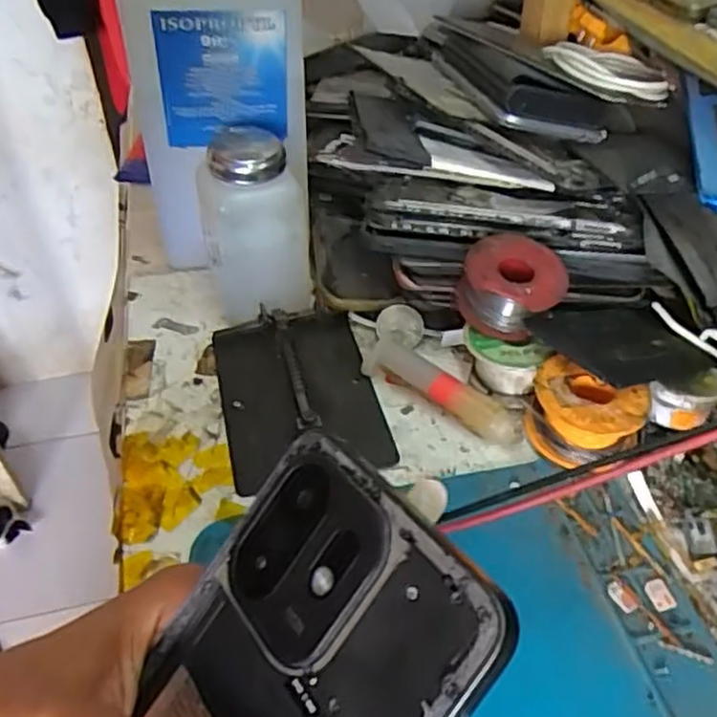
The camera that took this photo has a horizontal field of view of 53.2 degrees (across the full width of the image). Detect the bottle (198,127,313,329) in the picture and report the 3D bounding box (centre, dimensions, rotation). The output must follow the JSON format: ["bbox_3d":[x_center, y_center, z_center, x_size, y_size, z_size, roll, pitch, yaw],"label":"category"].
[{"bbox_3d":[-0.059,-0.070,0.409,0.055,0.101,0.049,-8,43,-9],"label":"bottle"}]

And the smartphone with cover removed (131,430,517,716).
[{"bbox_3d":[-0.035,0.098,0.161,0.073,0.004,0.159,37,95,44],"label":"smartphone with cover removed"}]

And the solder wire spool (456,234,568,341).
[{"bbox_3d":[0.082,-0.038,0.382,0.051,0.026,0.051,0,58,1],"label":"solder wire spool"}]

